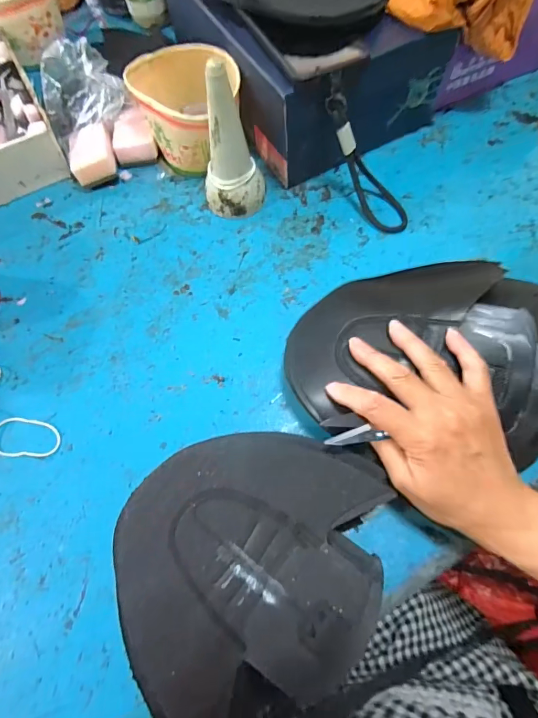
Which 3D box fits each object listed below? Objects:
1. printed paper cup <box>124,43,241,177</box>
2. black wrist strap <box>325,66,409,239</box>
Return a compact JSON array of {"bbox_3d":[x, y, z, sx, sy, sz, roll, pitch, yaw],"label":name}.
[{"bbox_3d":[-0.093,-0.277,0.467,0.127,0.098,0.096,-2,65,3],"label":"printed paper cup"},{"bbox_3d":[0.097,-0.206,0.421,0.038,0.161,0.033,-43,28,-15],"label":"black wrist strap"}]

